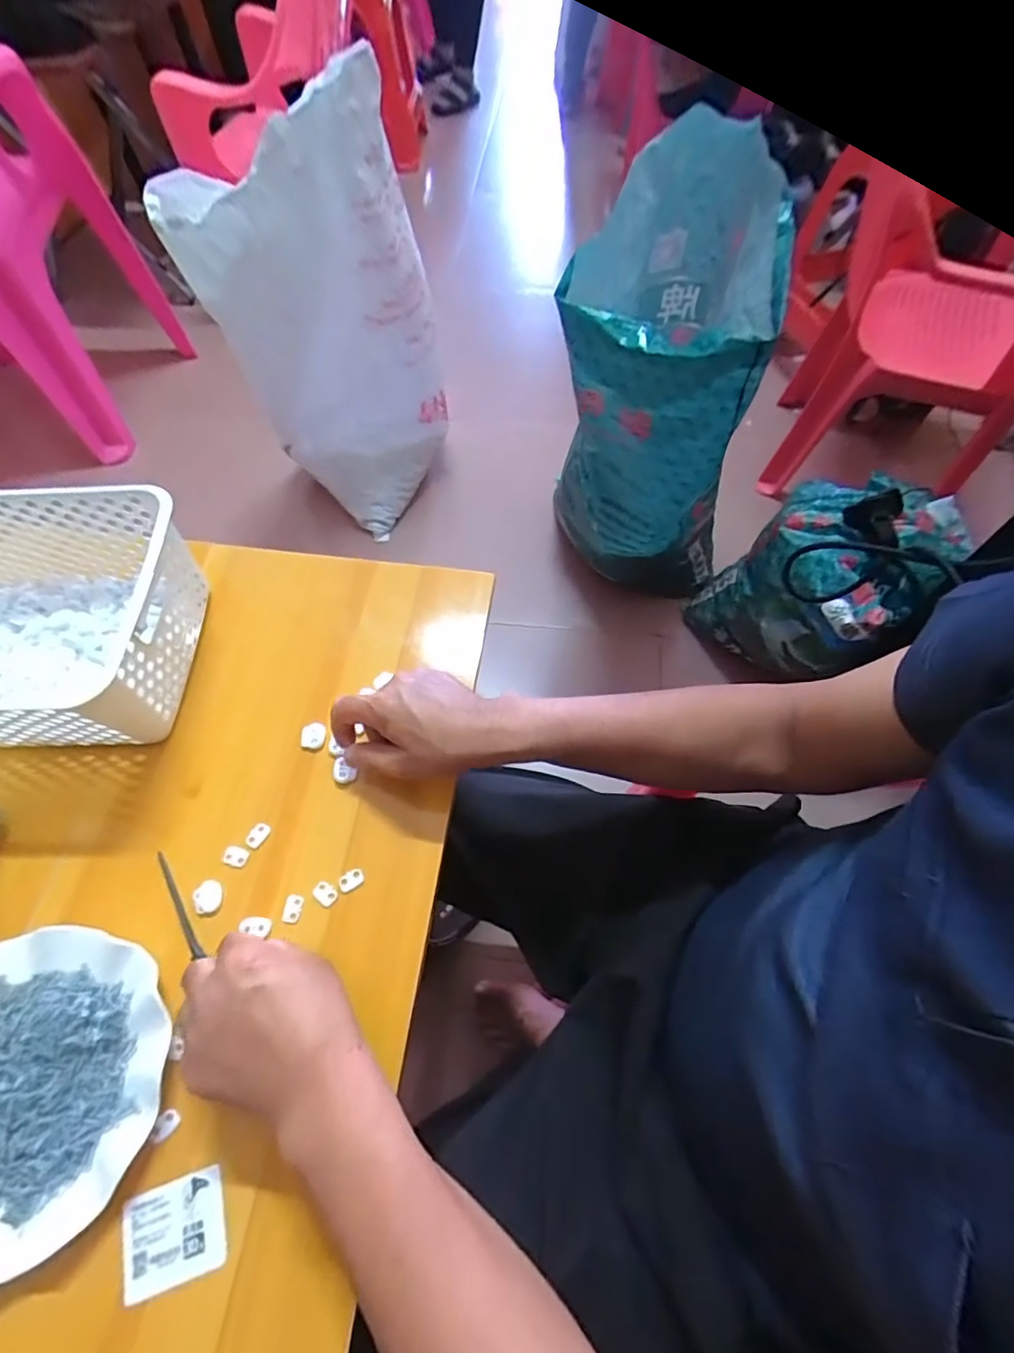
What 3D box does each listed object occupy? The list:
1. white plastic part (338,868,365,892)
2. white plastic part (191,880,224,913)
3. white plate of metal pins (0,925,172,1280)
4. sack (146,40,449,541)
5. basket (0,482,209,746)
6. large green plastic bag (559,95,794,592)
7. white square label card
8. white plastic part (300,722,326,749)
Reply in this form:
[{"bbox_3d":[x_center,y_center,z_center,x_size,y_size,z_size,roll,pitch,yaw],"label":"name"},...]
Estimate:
[{"bbox_3d":[-0.121,0.158,0.443,0.019,0.006,0.013,-34,66,-16],"label":"white plastic part"},{"bbox_3d":[-0.229,0.168,0.436,0.020,0.004,0.023,-18,63,-8],"label":"white plastic part"},{"bbox_3d":[-0.317,0.267,0.373,0.178,0.022,0.180,-1,62,1],"label":"white plate of metal pins"},{"bbox_3d":[-0.301,-0.566,1.000,0.371,0.600,0.231,-14,62,-6],"label":"sack"},{"bbox_3d":[-0.437,-0.043,0.494,0.309,0.116,0.196,0,62,1],"label":"basket"},{"bbox_3d":[0.261,-0.415,0.944,0.284,0.618,0.381,22,65,13],"label":"large green plastic bag"},{"bbox_3d":[-0.205,0.341,0.350,0.060,0.004,0.050,-17,63,-8],"label":"white square label card"},{"bbox_3d":[-0.168,0.052,0.495,0.023,0.011,0.021,-1,62,1],"label":"white plastic part"}]

